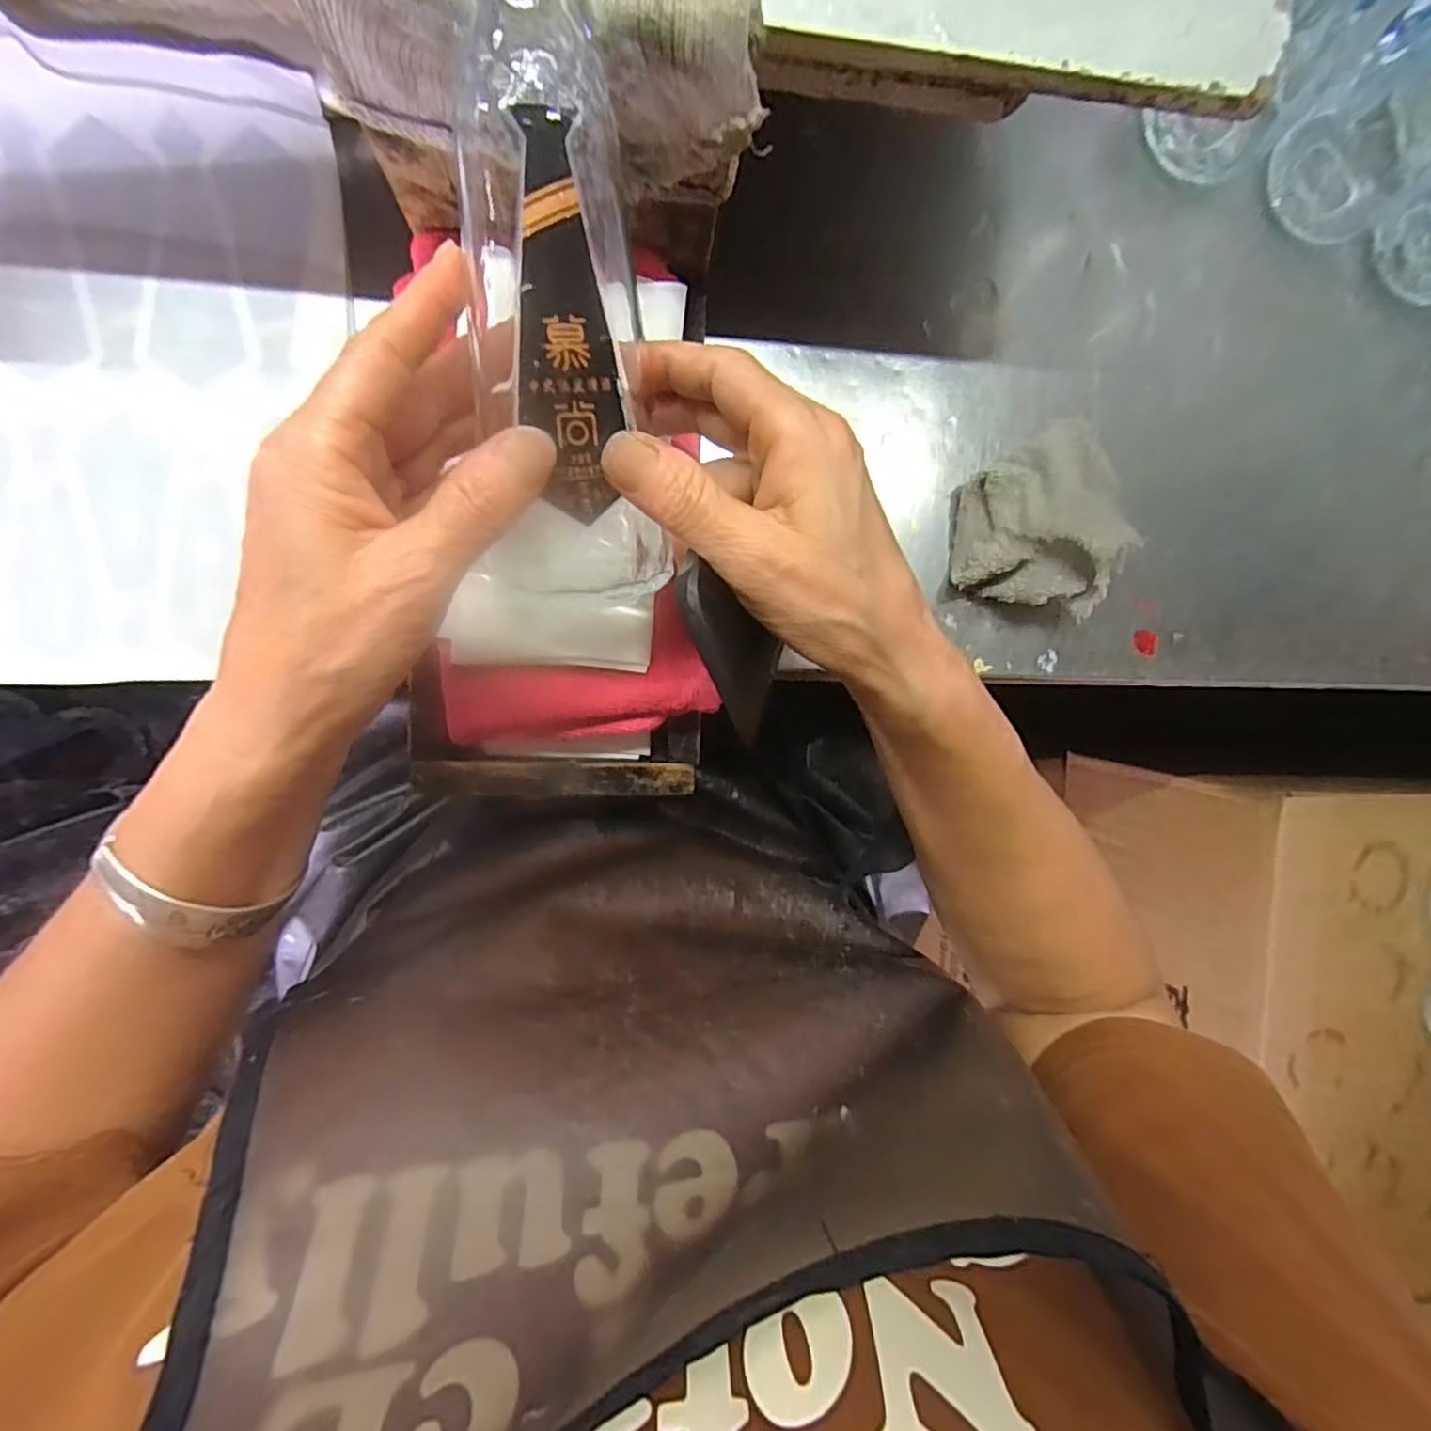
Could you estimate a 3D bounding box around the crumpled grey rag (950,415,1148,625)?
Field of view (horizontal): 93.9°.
[{"bbox_3d":[0.159,-0.095,0.324,0.072,0.051,0.086,3,96,-7],"label":"crumpled grey rag"}]

